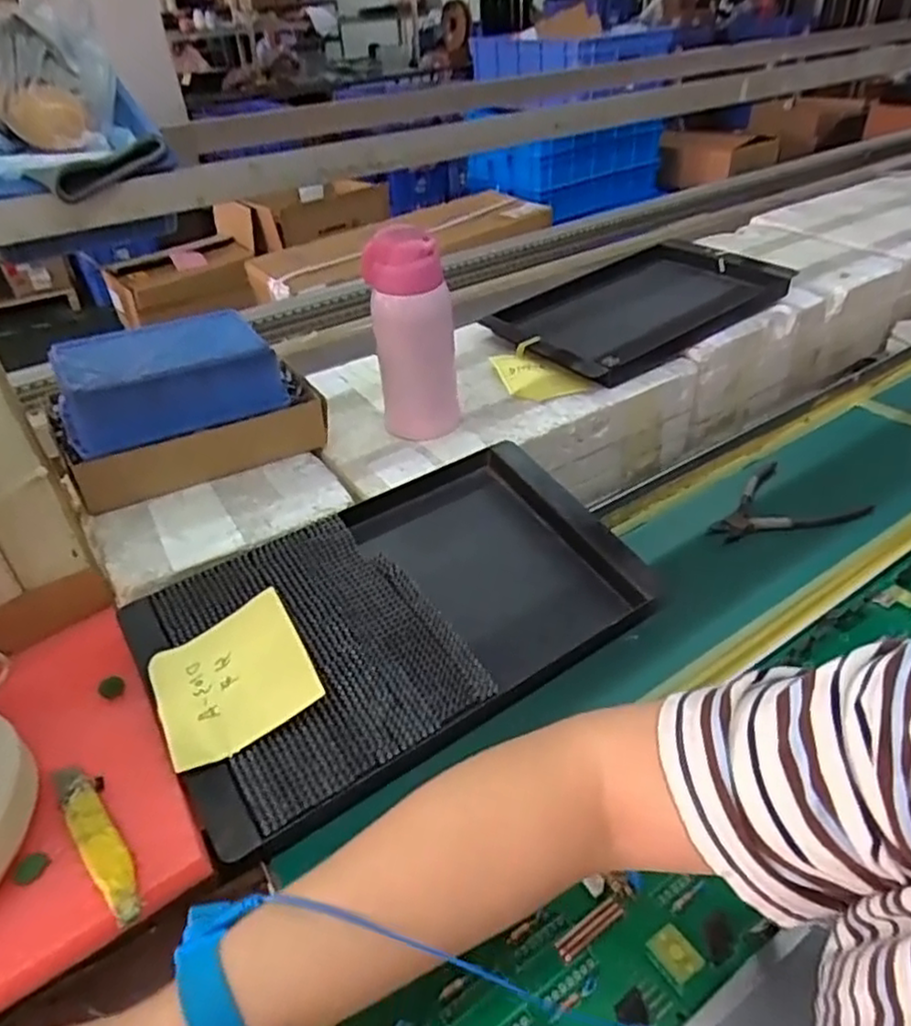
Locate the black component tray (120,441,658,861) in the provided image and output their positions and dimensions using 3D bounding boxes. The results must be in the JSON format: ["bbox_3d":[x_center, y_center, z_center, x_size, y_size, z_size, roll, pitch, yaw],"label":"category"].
[{"bbox_3d":[-0.043,0.075,0.550,0.375,0.072,0.228,-24,40,-23],"label":"black component tray"}]

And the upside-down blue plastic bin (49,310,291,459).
[{"bbox_3d":[-0.277,-0.134,0.660,0.186,0.073,0.114,-20,37,-21],"label":"upside-down blue plastic bin"}]

